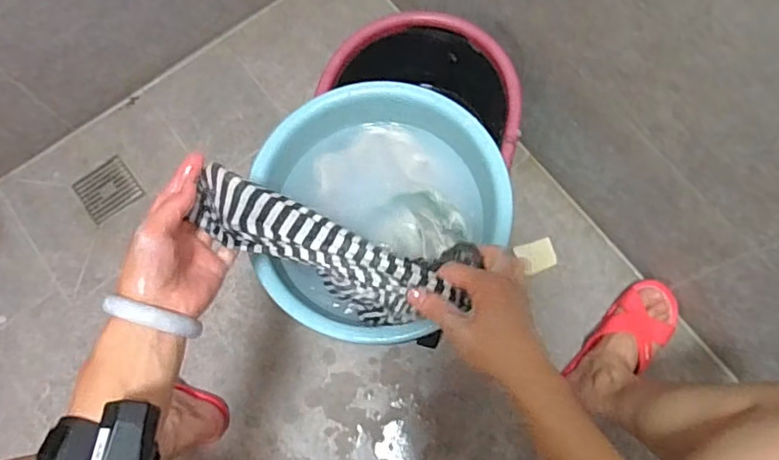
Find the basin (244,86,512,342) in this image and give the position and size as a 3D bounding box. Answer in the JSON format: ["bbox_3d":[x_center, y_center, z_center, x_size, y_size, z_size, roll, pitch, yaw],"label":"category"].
[{"bbox_3d":[-0.008,-0.021,0.646,0.267,0.080,0.278,0,74,0],"label":"basin"}]

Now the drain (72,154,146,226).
[{"bbox_3d":[-0.503,-0.072,1.035,0.097,0.004,0.090,-37,87,-13],"label":"drain"}]

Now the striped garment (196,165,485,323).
[{"bbox_3d":[-0.052,0.013,0.517,0.241,0.063,0.087,24,75,-6],"label":"striped garment"}]

